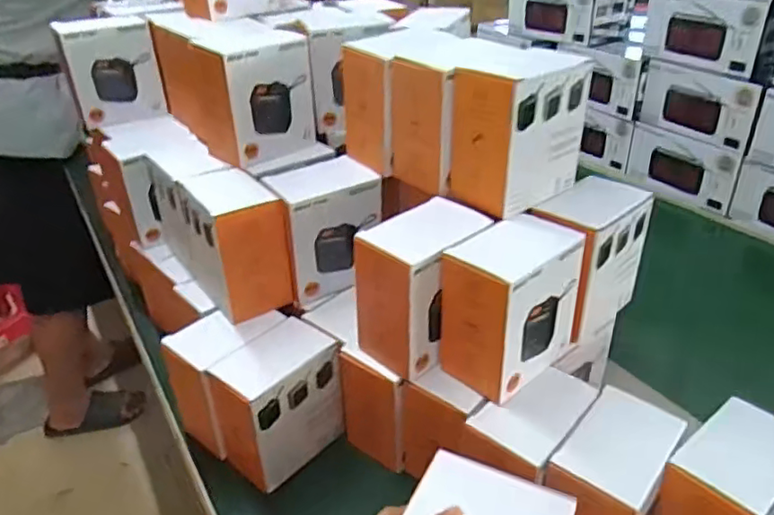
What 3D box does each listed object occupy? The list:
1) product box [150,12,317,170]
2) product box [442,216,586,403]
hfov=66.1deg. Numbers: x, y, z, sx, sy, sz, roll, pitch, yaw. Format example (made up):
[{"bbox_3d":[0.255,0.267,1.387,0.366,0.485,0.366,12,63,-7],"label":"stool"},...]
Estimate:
[{"bbox_3d":[-0.172,-0.195,0.657,0.105,0.111,0.217,-21,36,-26],"label":"product box"},{"bbox_3d":[0.098,0.035,0.474,0.103,0.106,0.063,-29,39,-34],"label":"product box"}]

